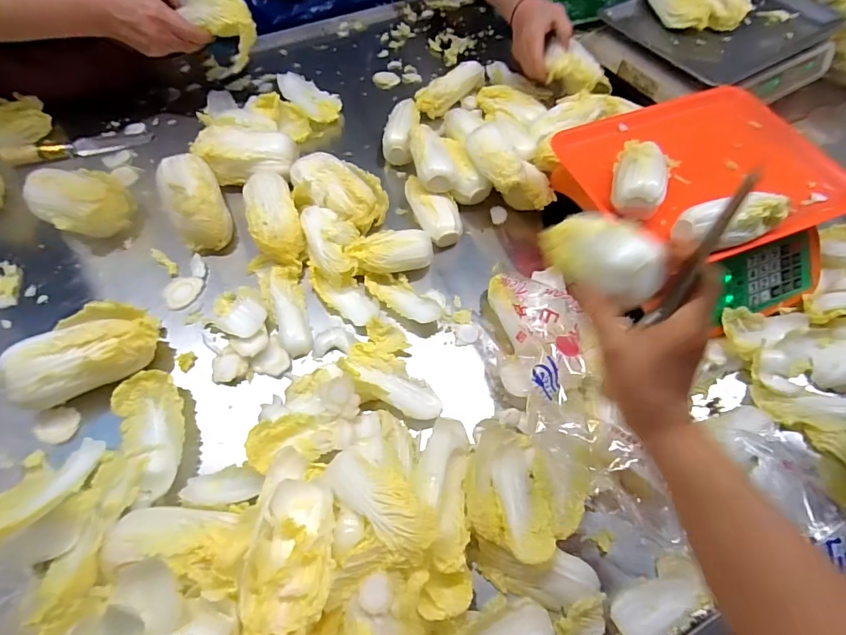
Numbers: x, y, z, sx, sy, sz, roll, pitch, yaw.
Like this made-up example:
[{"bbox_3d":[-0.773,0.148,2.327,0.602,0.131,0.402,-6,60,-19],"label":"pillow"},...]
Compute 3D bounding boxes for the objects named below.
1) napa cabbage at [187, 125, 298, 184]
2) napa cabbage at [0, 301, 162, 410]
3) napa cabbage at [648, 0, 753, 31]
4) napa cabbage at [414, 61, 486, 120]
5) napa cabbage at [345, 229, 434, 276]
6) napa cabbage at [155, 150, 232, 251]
[{"bbox_3d":[-0.252,-0.224,0.649,0.145,0.064,0.075,10,61,6],"label":"napa cabbage"},{"bbox_3d":[-0.372,0.040,0.497,0.142,0.069,0.092,-27,64,-14],"label":"napa cabbage"},{"bbox_3d":[0.410,-0.478,0.685,0.087,0.050,0.136,-25,63,-13],"label":"napa cabbage"},{"bbox_3d":[0.048,-0.379,0.752,0.138,0.045,0.045,-40,68,-20],"label":"napa cabbage"},{"bbox_3d":[-0.041,-0.081,0.580,0.105,0.039,0.049,-7,61,-4],"label":"napa cabbage"},{"bbox_3d":[-0.308,-0.153,0.610,0.074,0.081,0.129,-22,63,-12],"label":"napa cabbage"}]

